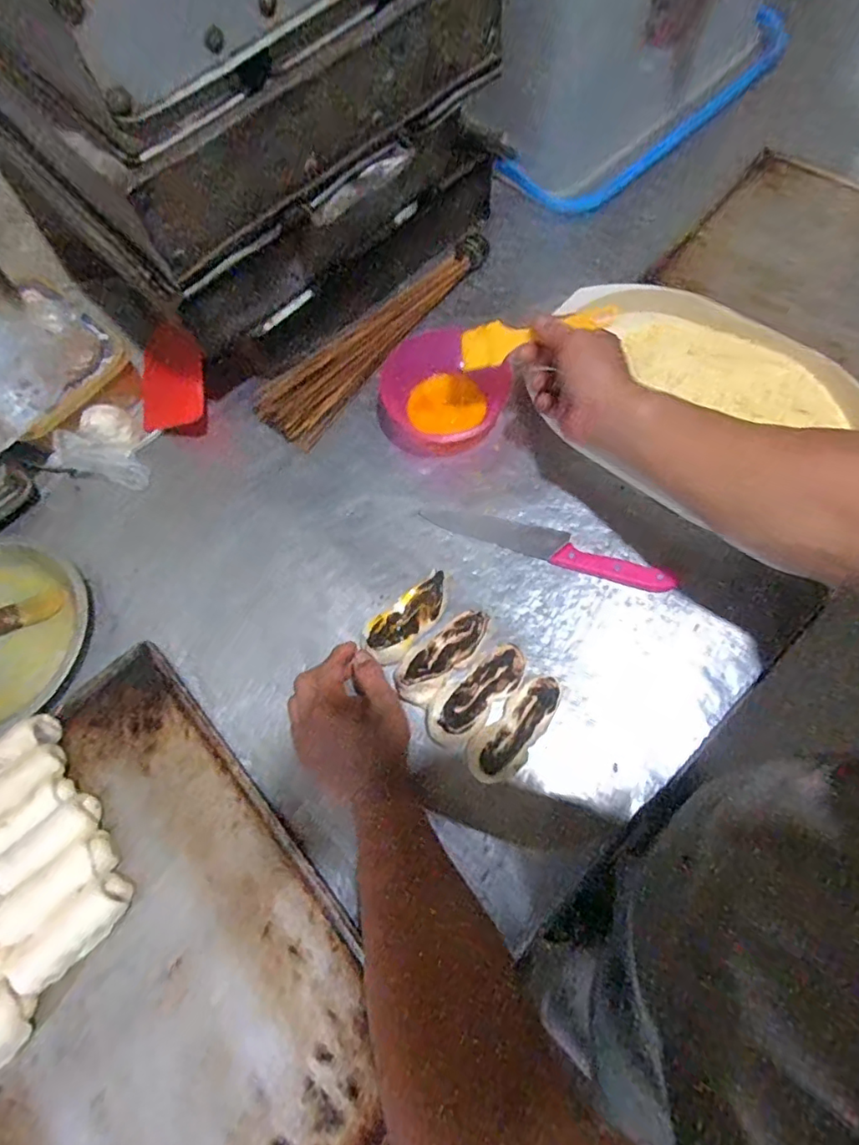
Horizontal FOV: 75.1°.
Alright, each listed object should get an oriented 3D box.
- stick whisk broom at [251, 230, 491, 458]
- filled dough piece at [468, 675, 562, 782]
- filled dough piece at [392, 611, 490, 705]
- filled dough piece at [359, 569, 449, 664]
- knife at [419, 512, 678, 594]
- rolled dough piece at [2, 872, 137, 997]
[{"bbox_3d":[-0.063,-0.305,0.689,0.086,0.031,0.371,34,75,16],"label":"stick whisk broom"},{"bbox_3d":[0.078,0.138,0.496,0.042,0.025,0.108,38,72,19],"label":"filled dough piece"},{"bbox_3d":[0.012,0.077,0.527,0.043,0.029,0.107,38,72,19],"label":"filled dough piece"},{"bbox_3d":[-0.018,0.041,0.539,0.045,0.027,0.103,38,67,19],"label":"filled dough piece"},{"bbox_3d":[0.120,-0.032,0.577,0.254,0.017,0.037,21,68,13],"label":"knife"},{"bbox_3d":[-0.286,0.289,0.452,0.044,0.029,0.095,41,73,20],"label":"rolled dough piece"}]

